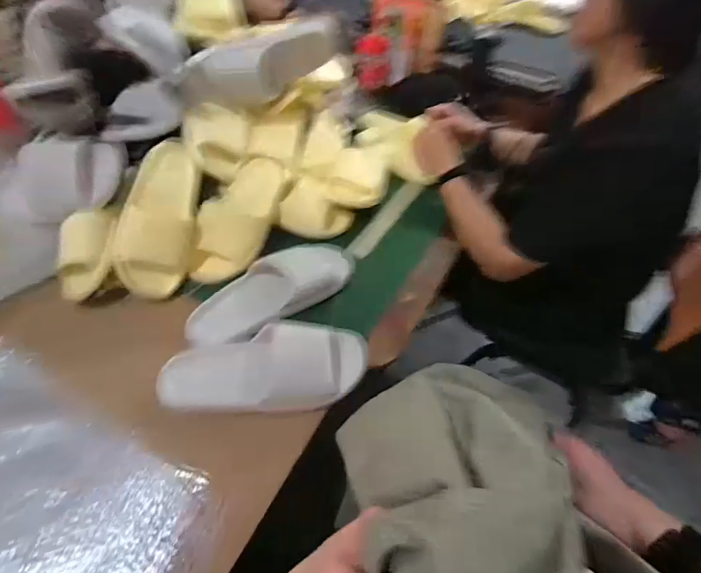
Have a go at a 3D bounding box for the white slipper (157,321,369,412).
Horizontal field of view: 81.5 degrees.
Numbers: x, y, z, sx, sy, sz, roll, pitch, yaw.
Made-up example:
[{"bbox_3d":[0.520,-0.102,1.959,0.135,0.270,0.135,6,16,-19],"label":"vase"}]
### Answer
[{"bbox_3d":[-0.109,0.112,0.559,0.272,0.091,0.101,-5,50,-11],"label":"white slipper"}]

